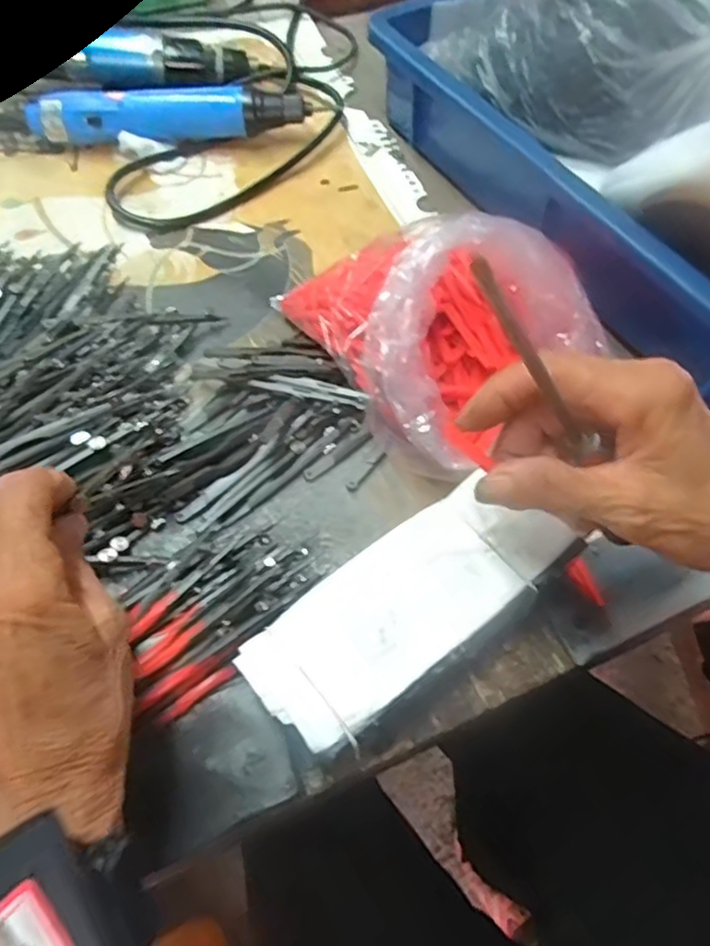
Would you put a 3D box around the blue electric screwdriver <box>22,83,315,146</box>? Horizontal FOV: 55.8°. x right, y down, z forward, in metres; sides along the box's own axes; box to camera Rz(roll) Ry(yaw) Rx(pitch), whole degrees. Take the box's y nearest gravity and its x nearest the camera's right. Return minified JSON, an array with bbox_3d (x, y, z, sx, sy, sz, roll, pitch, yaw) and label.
[{"bbox_3d":[-0.139,-0.265,0.507,0.202,0.039,0.030,-6,60,-6],"label":"blue electric screwdriver"}]

